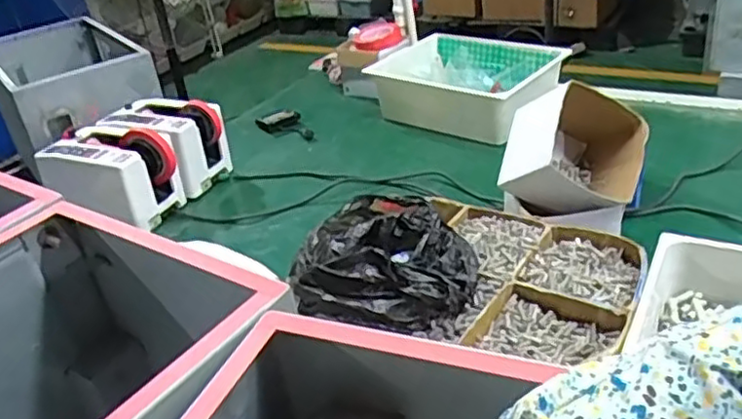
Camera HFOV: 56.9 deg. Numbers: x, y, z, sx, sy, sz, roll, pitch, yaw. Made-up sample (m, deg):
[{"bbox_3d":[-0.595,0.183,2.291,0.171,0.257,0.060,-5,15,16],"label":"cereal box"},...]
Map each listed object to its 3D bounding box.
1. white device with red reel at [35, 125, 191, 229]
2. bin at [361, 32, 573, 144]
[{"bbox_3d":[-0.460,-0.057,1.217,0.201,0.142,0.140,5,32,21],"label":"white device with red reel"},{"bbox_3d":[0.202,-0.268,1.489,0.387,0.130,0.286,20,40,39],"label":"bin"}]

